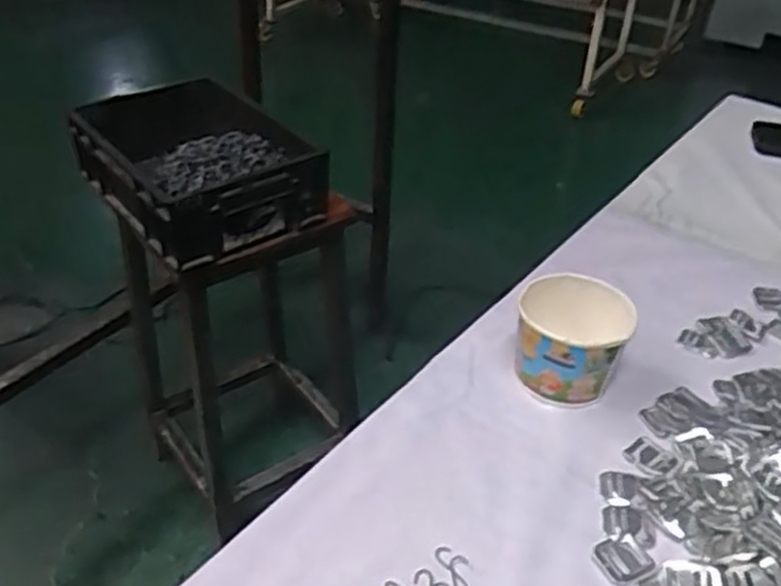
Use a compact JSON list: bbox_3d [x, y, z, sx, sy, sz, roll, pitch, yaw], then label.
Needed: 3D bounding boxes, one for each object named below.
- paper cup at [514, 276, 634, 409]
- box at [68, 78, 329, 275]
[{"bbox_3d":[0.149,0.040,0.638,0.086,0.076,0.083,2,37,-1],"label":"paper cup"},{"bbox_3d":[-0.287,-0.191,1.134,0.254,0.112,0.372,-23,45,-30],"label":"box"}]

